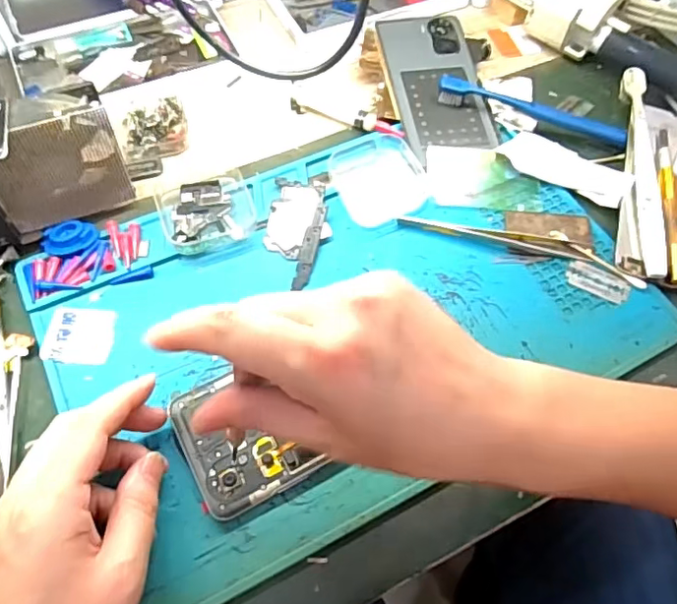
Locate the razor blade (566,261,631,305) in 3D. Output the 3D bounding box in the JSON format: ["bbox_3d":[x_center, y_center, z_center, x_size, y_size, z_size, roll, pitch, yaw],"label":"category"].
[{"bbox_3d":[0.178,-0.013,0.380,0.041,0.004,0.019,25,70,14],"label":"razor blade"}]

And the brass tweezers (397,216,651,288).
[{"bbox_3d":[0.129,-0.044,0.391,0.169,0.006,0.024,16,62,6],"label":"brass tweezers"}]

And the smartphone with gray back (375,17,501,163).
[{"bbox_3d":[0.080,-0.183,0.460,0.073,0.014,0.152,-8,62,-7],"label":"smartphone with gray back"}]

